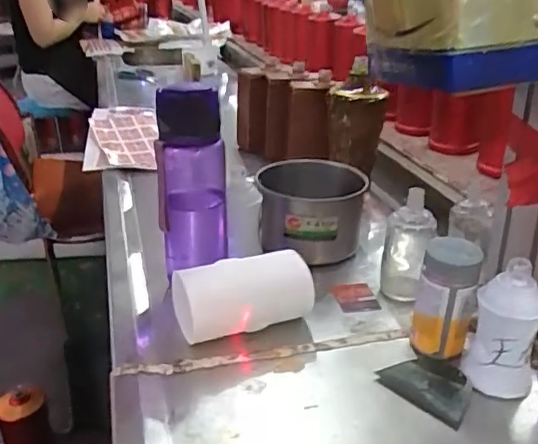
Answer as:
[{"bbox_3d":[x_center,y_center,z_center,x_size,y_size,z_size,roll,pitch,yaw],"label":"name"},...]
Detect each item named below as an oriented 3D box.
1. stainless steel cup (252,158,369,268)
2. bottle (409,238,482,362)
[{"bbox_3d":[0.054,-0.015,0.774,0.131,0.098,0.150,-2,25,-2],"label":"stainless steel cup"},{"bbox_3d":[0.167,0.071,0.556,0.054,0.105,0.045,4,26,11],"label":"bottle"}]

